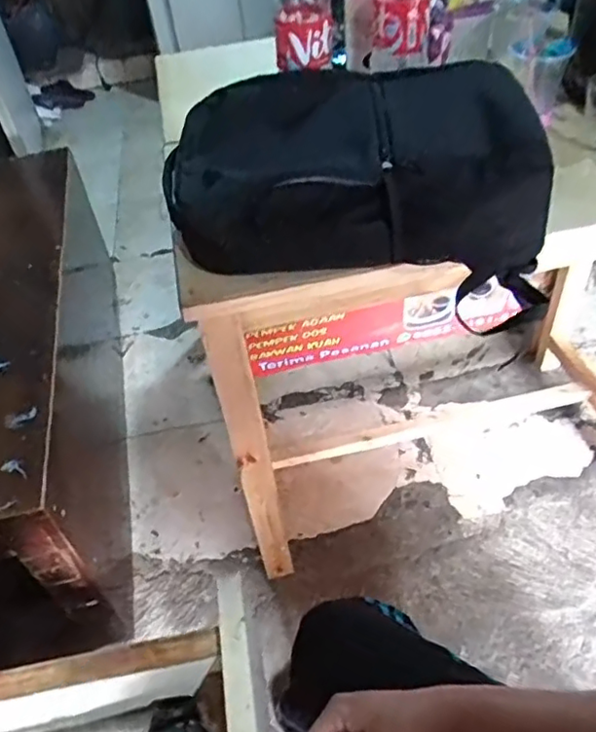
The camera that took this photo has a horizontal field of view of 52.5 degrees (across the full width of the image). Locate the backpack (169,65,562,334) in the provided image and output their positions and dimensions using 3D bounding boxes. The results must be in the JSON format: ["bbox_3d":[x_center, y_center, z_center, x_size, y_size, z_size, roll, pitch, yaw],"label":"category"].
[{"bbox_3d":[0.071,-0.260,0.805,0.448,0.161,0.318,-1,45,5],"label":"backpack"}]

